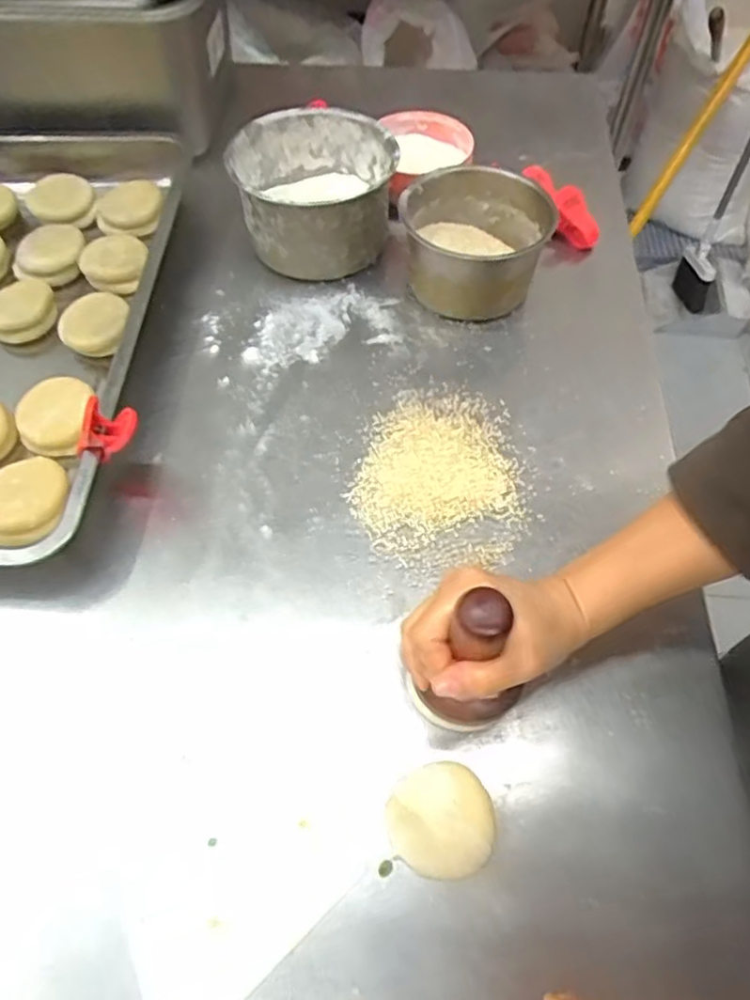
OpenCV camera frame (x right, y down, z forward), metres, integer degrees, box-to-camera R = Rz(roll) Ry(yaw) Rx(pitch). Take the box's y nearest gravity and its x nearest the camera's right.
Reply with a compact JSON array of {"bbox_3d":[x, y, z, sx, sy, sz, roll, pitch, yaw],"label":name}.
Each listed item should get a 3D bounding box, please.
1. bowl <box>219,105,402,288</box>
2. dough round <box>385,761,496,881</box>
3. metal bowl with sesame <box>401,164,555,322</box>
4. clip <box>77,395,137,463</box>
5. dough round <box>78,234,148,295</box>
[{"bbox_3d":[-0.054,-0.292,0.621,0.146,0.086,0.145,-13,59,-7],"label":"bowl"},{"bbox_3d":[0.037,0.182,0.369,0.058,0.018,0.058,0,59,1],"label":"dough round"},{"bbox_3d":[0.089,-0.236,0.592,0.123,0.069,0.126,0,59,1],"label":"metal bowl with sesame"},{"bbox_3d":[-0.187,-0.049,0.452,0.042,0.040,0.025,-39,66,-20],"label":"clip"},{"bbox_3d":[-0.243,-0.221,0.606,0.060,0.026,0.067,-19,60,-10],"label":"dough round"}]

